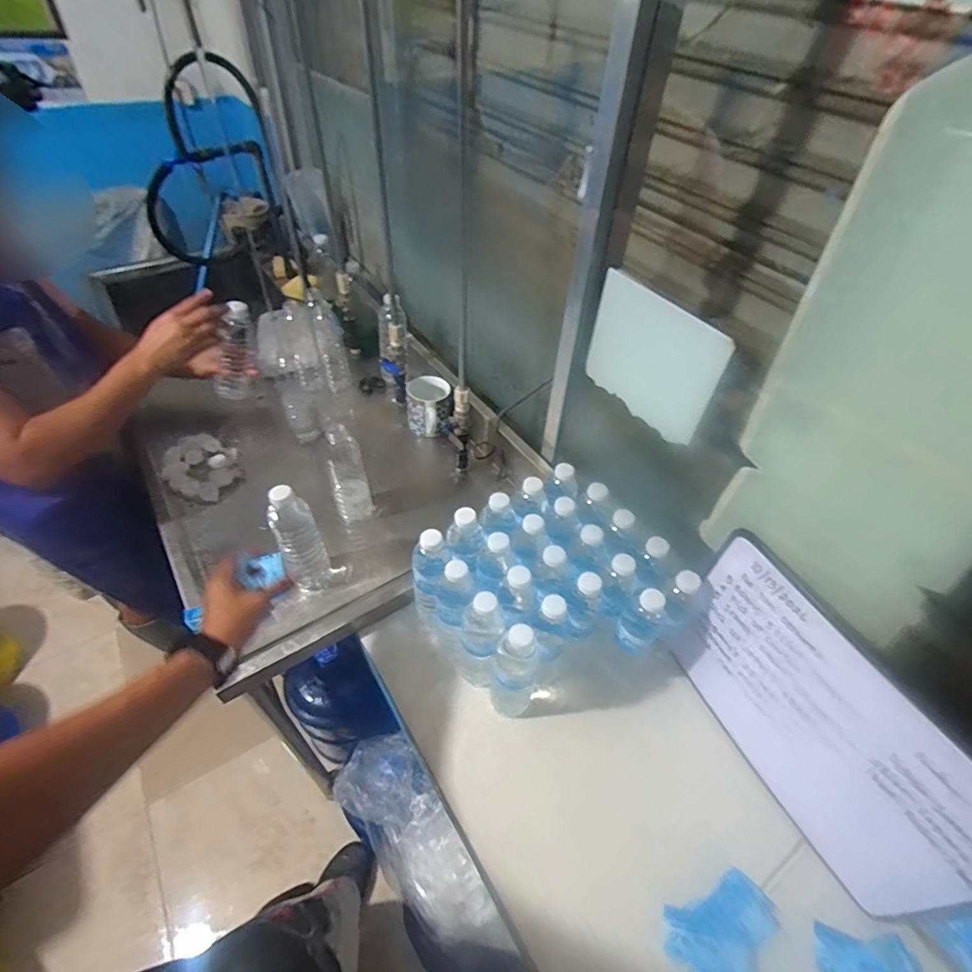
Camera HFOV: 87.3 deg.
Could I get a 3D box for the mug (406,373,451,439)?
[{"bbox_3d":[-0.122,-0.164,1.085,0.088,0.117,0.084,0,48,-4],"label":"mug"}]

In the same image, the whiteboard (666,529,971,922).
[{"bbox_3d":[0.389,0.281,0.615,0.018,0.266,0.387,-11,49,-25],"label":"whiteboard"}]

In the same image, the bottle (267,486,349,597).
[{"bbox_3d":[-0.276,0.087,0.779,0.074,0.204,0.053,-24,54,-24],"label":"bottle"}]

